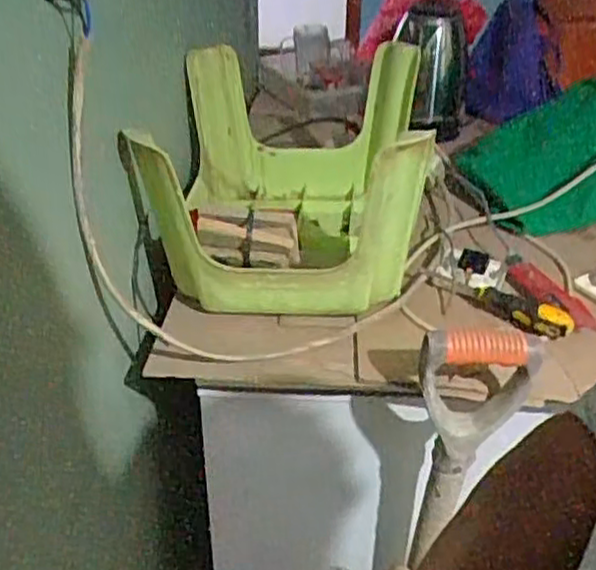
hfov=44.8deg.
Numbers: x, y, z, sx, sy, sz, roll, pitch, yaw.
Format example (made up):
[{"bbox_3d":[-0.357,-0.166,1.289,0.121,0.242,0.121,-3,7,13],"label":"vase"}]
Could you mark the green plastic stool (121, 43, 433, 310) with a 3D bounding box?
[{"bbox_3d":[-0.015,-0.157,0.938,0.324,0.213,0.419,3,32,4],"label":"green plastic stool"}]

